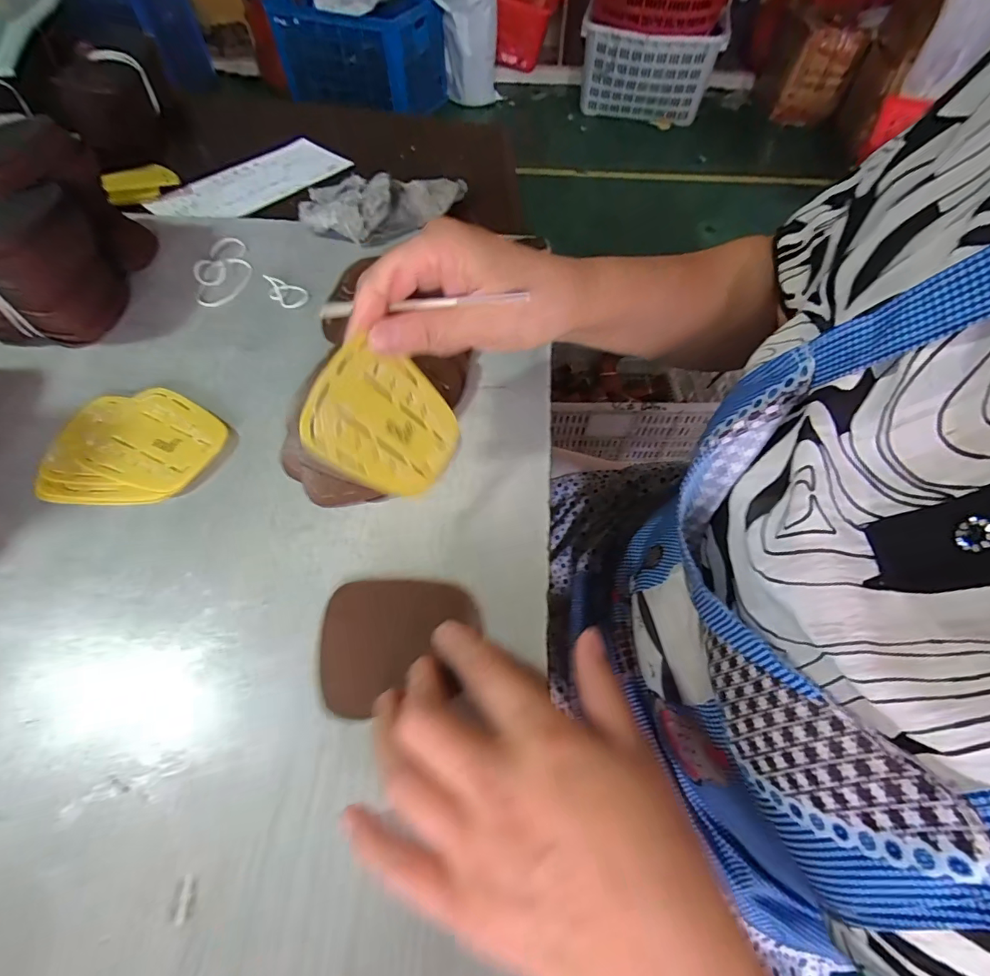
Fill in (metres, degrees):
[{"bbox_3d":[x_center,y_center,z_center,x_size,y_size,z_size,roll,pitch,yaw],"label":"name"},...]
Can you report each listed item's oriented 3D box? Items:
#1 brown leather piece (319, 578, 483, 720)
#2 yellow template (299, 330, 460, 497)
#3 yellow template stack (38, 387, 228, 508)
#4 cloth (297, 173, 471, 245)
[{"bbox_3d":[-0.052,0.084,0.258,0.083,0.005,0.070,-2,58,-4],"label":"brown leather piece"},{"bbox_3d":[-0.058,-0.034,0.258,0.008,0.084,0.067,5,67,48],"label":"yellow template"},{"bbox_3d":[-0.237,-0.029,0.316,0.106,0.007,0.088,0,58,-2],"label":"yellow template stack"},{"bbox_3d":[-0.108,-0.291,0.472,0.170,0.038,0.078,-33,65,-21],"label":"cloth"}]

